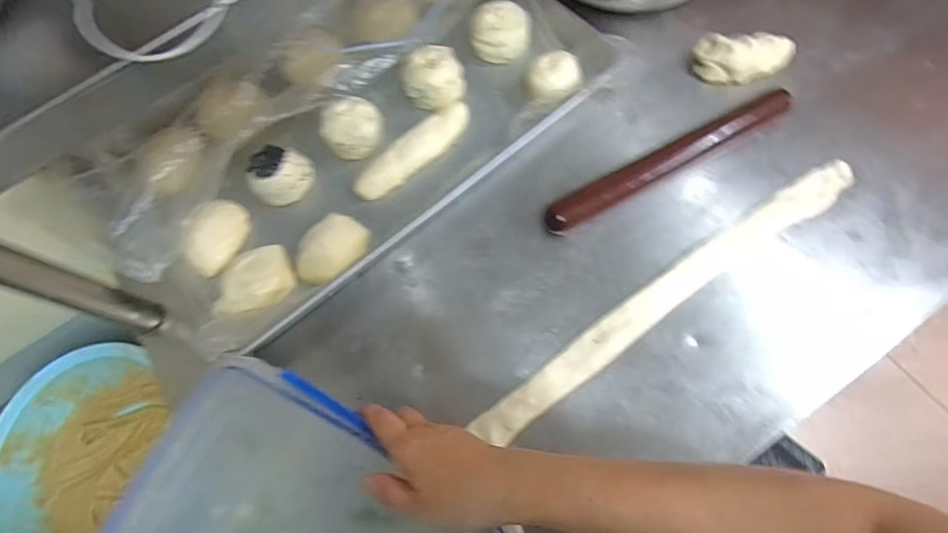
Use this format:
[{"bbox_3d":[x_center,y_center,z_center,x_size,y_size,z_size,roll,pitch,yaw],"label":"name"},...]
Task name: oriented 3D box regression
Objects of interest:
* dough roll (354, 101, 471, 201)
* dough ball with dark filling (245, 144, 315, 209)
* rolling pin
[{"bbox_3d":[-0.076,-0.148,0.638,0.173,0.031,0.040,-38,69,-9],"label":"dough roll"},{"bbox_3d":[-0.248,-0.122,0.633,0.066,0.055,0.078,42,79,19],"label":"dough ball with dark filling"},{"bbox_3d":[0.224,-0.128,0.585,0.310,0.032,0.037,-28,68,-5],"label":"rolling pin"}]

